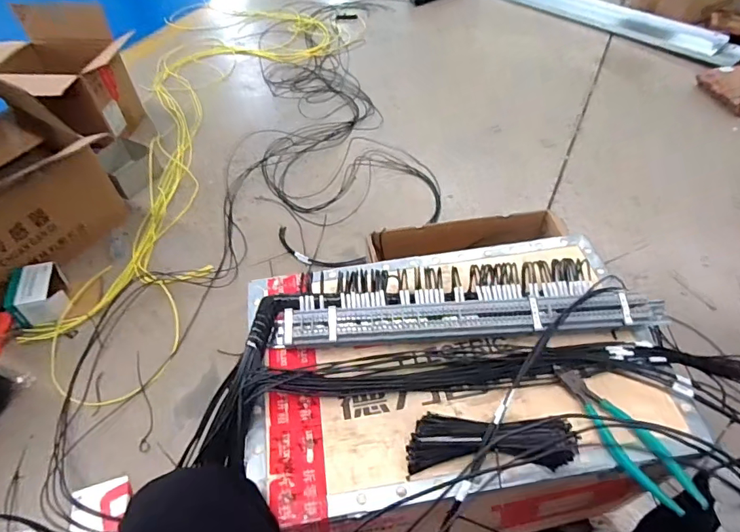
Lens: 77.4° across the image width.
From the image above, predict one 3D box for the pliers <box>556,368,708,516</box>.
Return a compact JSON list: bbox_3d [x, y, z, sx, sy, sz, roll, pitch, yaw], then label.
[{"bbox_3d":[0.271,0.182,0.499,0.043,0.026,0.175,-27,54,-19],"label":"pliers"}]

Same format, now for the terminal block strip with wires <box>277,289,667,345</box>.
[{"bbox_3d":[0.135,0.066,0.578,0.506,0.049,0.067,-4,47,-2],"label":"terminal block strip with wires"}]

